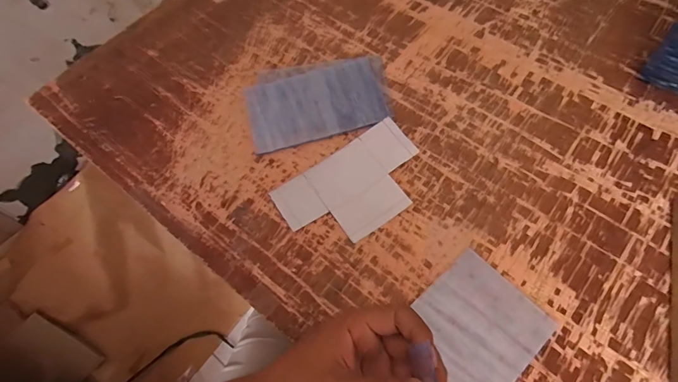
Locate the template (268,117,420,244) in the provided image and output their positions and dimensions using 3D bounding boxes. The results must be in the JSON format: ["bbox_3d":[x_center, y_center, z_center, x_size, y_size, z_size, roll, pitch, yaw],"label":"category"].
[{"bbox_3d":[0.019,-0.004,0.432,0.165,0.007,0.103,-34,66,-9],"label":"template"}]

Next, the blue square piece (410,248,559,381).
[{"bbox_3d":[0.126,0.132,0.366,0.121,0.010,0.105,-41,66,-14],"label":"blue square piece"}]

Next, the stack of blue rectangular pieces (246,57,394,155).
[{"bbox_3d":[-0.028,-0.123,0.498,0.182,0.012,0.130,-15,63,-5],"label":"stack of blue rectangular pieces"}]

